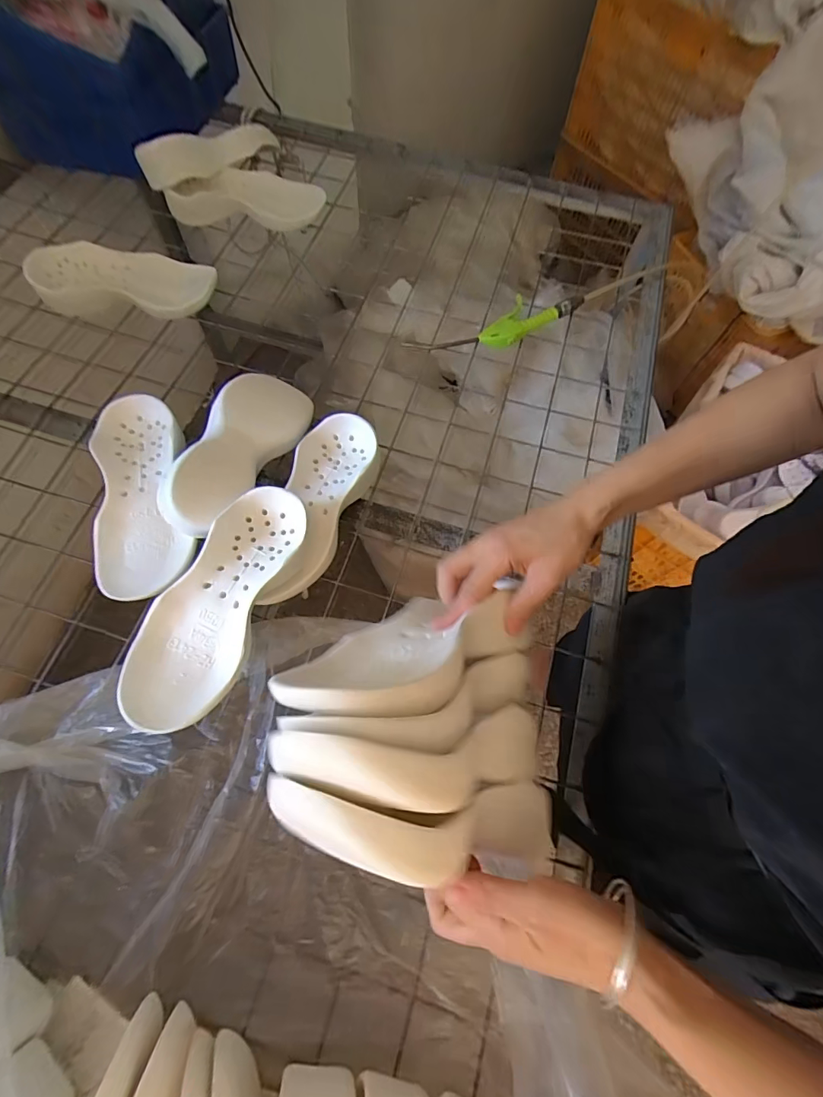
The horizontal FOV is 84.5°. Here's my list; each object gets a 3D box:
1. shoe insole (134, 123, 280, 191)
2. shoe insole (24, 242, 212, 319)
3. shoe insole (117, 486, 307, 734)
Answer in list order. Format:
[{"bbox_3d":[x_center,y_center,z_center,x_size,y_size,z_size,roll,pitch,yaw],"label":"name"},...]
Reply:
[{"bbox_3d":[-0.312,-0.624,0.713,0.220,0.077,0.043,-29,71,-14],"label":"shoe insole"},{"bbox_3d":[-0.412,-0.390,0.661,0.253,0.045,0.089,3,67,-2],"label":"shoe insole"},{"bbox_3d":[-0.197,0.051,0.456,0.102,0.032,0.248,18,67,5],"label":"shoe insole"}]

